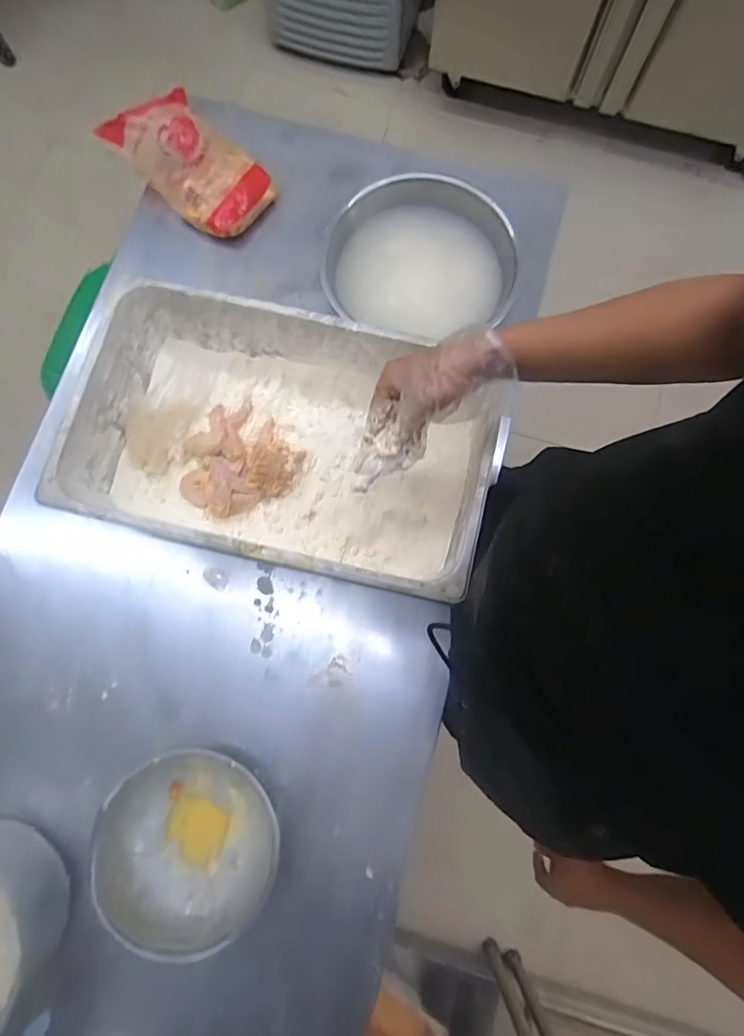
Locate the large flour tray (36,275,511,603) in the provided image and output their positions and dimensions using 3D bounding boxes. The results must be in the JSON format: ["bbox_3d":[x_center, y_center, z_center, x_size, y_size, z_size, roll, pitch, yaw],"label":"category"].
[{"bbox_3d":[-0.114,-0.100,0.698,0.523,0.143,0.327,13,77,2],"label":"large flour tray"}]

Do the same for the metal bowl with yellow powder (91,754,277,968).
[{"bbox_3d":[-0.234,0.401,0.638,0.202,0.111,0.188,0,77,-1],"label":"metal bowl with yellow powder"}]

